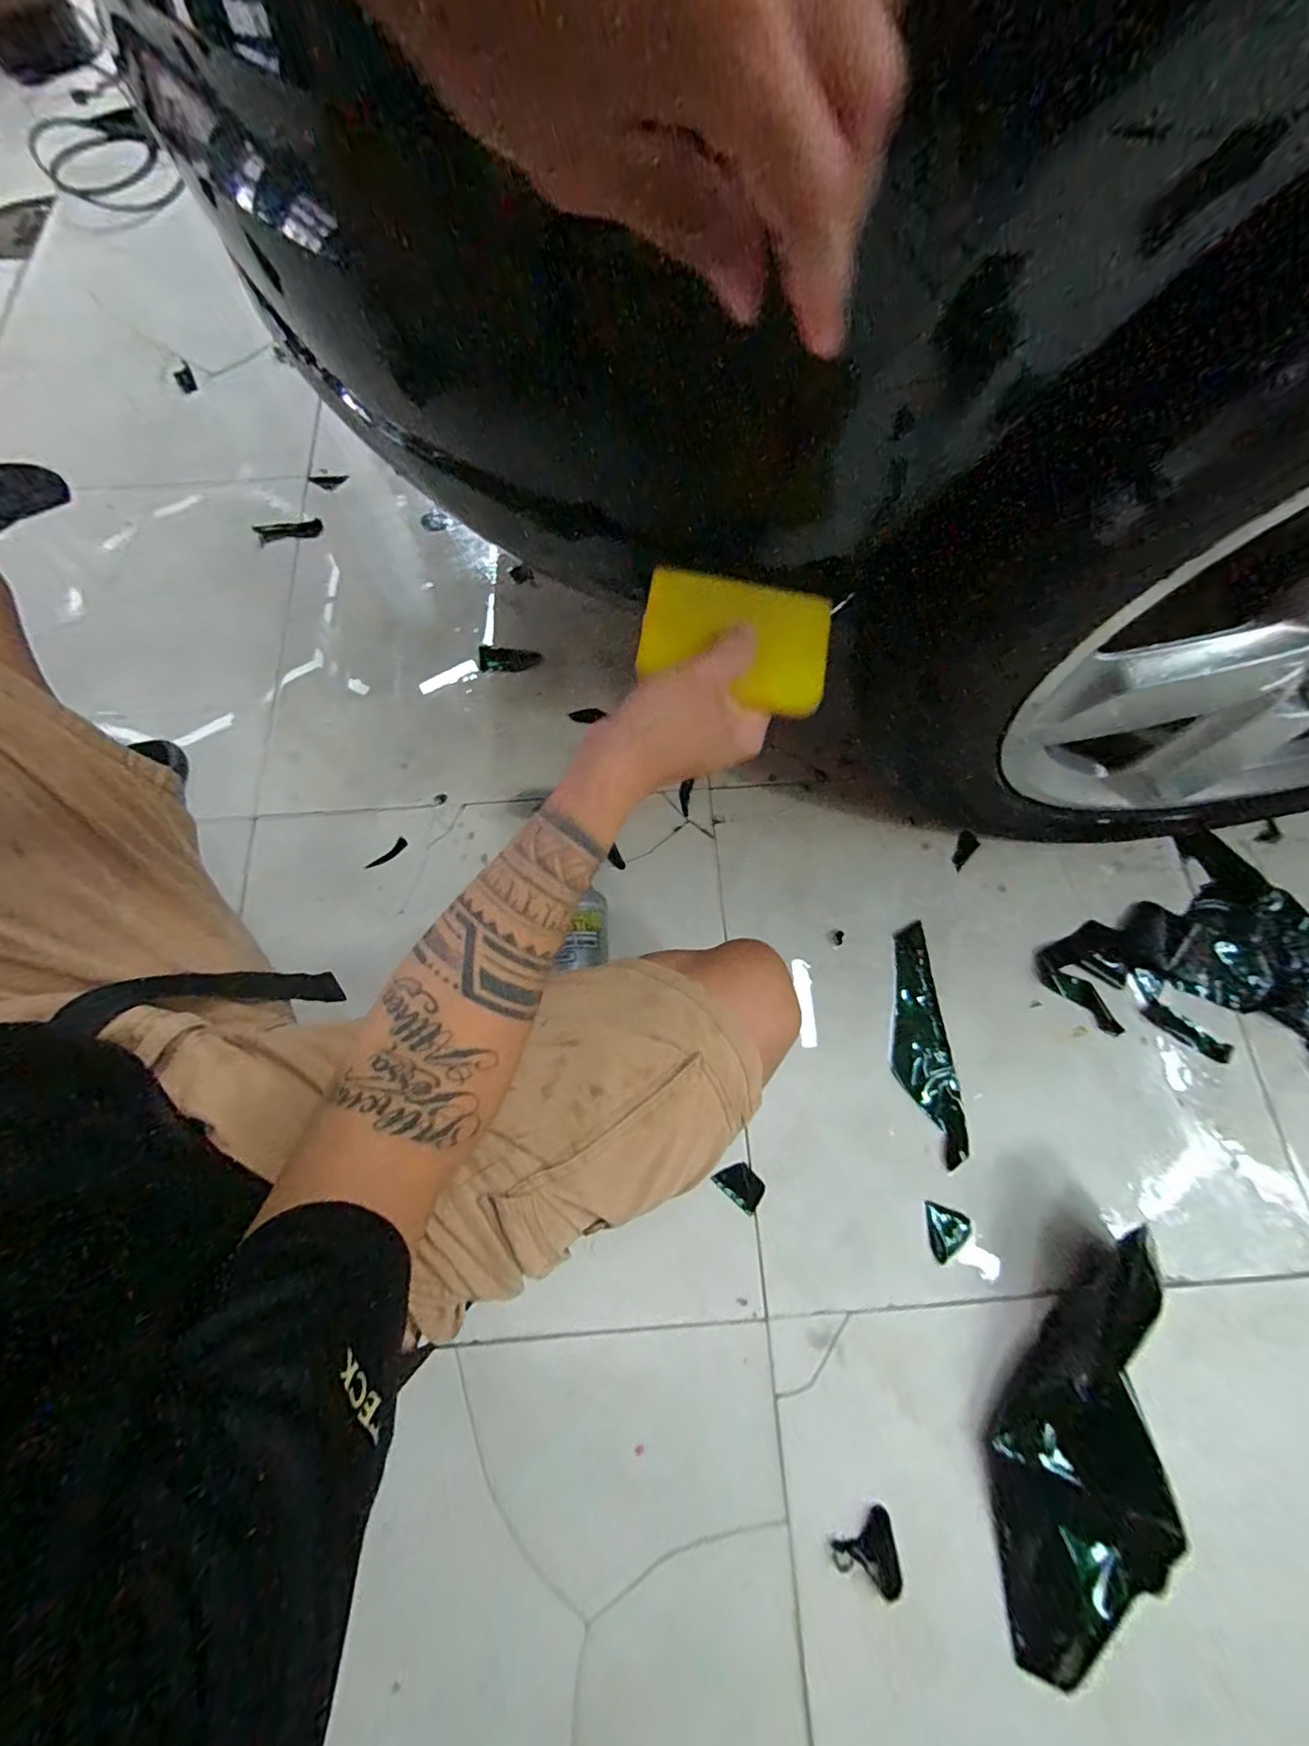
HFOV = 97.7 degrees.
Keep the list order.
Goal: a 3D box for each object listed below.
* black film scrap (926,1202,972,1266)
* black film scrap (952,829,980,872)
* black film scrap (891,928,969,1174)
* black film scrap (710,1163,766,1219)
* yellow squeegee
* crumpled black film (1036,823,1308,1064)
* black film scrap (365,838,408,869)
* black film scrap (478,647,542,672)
[{"bbox_3d":[0.311,0.387,0.611,0.042,0.012,0.053,16,74,5],"label":"black film scrap"},{"bbox_3d":[0.402,-0.030,0.747,0.026,0.006,0.051,40,83,13],"label":"black film scrap"},{"bbox_3d":[0.308,0.193,0.667,0.067,0.016,0.260,-4,73,-1],"label":"black film scrap"},{"bbox_3d":[0.095,0.342,0.627,0.052,0.005,0.038,38,85,17],"label":"black film scrap"},{"bbox_3d":[0.044,-0.126,0.311,0.098,0.009,0.072,9,80,2],"label":"yellow squeegee"},{"bbox_3d":[0.769,0.147,0.666,0.546,0.039,0.290,31,75,9],"label":"crumpled black film"},{"bbox_3d":[-0.348,-0.022,0.746,0.015,0.004,0.058,43,78,12],"label":"black film scrap"},{"bbox_3d":[-0.209,-0.311,0.830,0.090,0.013,0.035,2,73,1],"label":"black film scrap"}]

